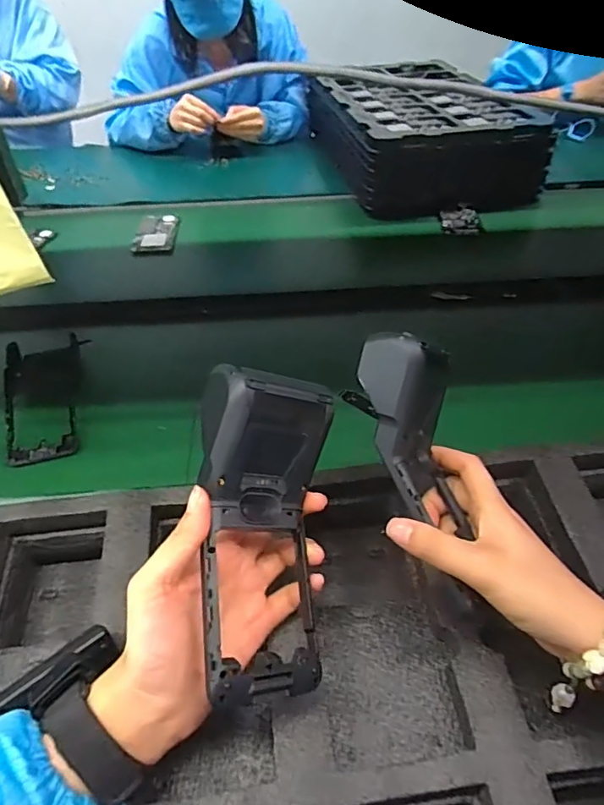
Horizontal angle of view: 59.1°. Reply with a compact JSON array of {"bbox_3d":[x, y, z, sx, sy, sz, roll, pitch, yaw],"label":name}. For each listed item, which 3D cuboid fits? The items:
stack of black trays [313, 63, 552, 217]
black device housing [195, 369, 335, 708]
[{"bbox_3d":[0.231,-0.579,1.104,0.336,0.127,0.536,-7,46,-7],"label":"stack of black trays"},{"bbox_3d":[-0.019,0.072,0.311,0.074,0.054,0.177,-1,81,0],"label":"black device housing"}]

